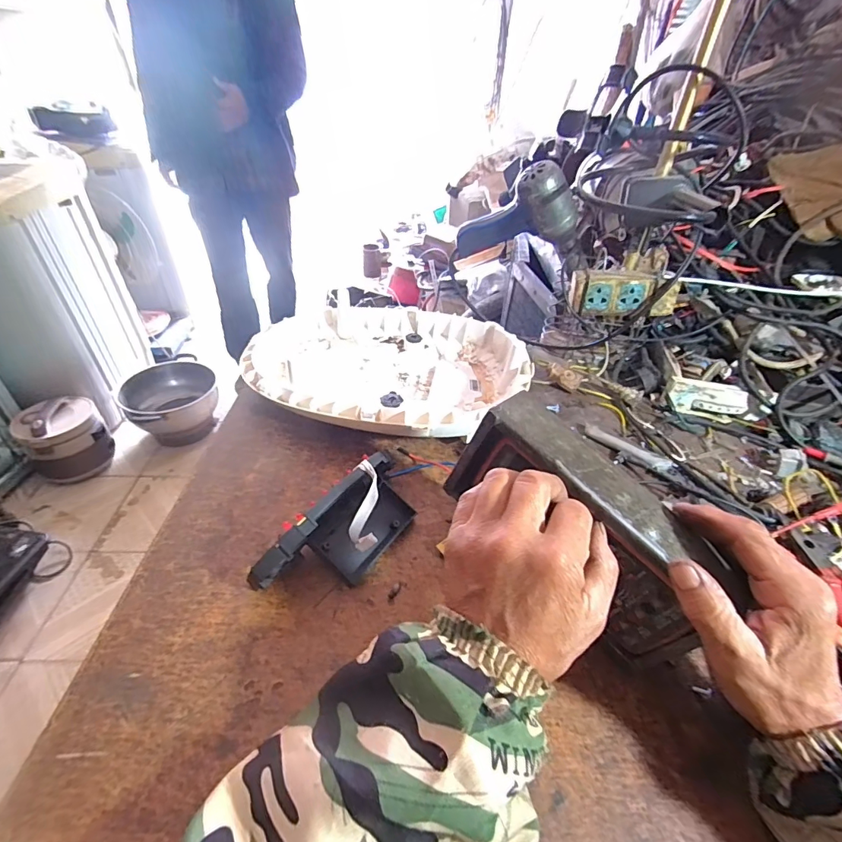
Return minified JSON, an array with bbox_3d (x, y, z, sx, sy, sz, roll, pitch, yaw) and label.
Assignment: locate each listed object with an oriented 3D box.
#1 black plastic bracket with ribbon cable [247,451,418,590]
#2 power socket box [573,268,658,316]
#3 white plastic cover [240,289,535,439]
[{"bbox_3d":[-0.064,0.085,0.379,0.067,0.071,0.156,26,45,26],"label":"black plastic bracket with ribbon cable"},{"bbox_3d":[0.266,-0.183,0.626,0.106,0.059,0.035,2,39,-1],"label":"power socket box"},{"bbox_3d":[-0.036,-0.069,0.606,0.327,0.055,0.327,15,41,14],"label":"white plastic cover"}]

